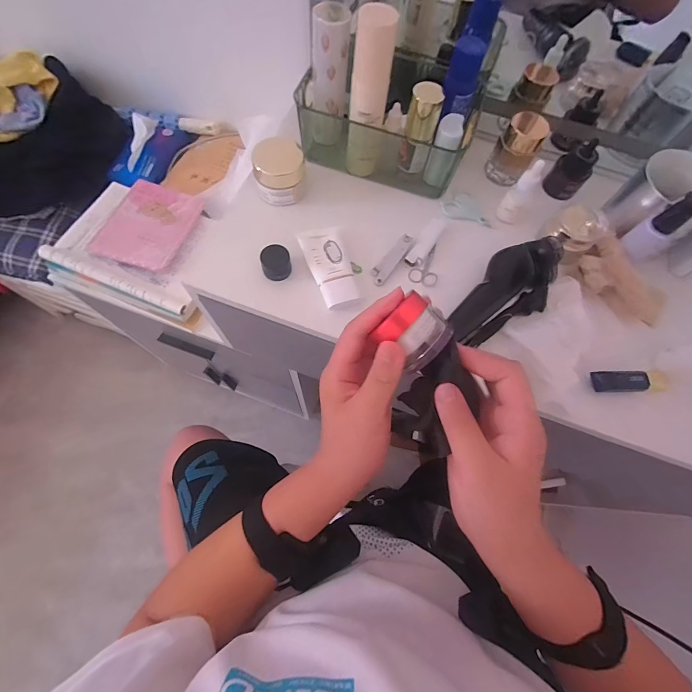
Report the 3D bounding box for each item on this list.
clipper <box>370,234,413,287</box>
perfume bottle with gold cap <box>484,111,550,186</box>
[{"bbox_3d":[0.055,-0.107,0.418,0.020,0.010,0.076,34,71,10],"label":"clipper"},{"bbox_3d":[0.224,-0.260,0.457,0.050,0.071,0.043,30,70,9],"label":"perfume bottle with gold cap"}]

